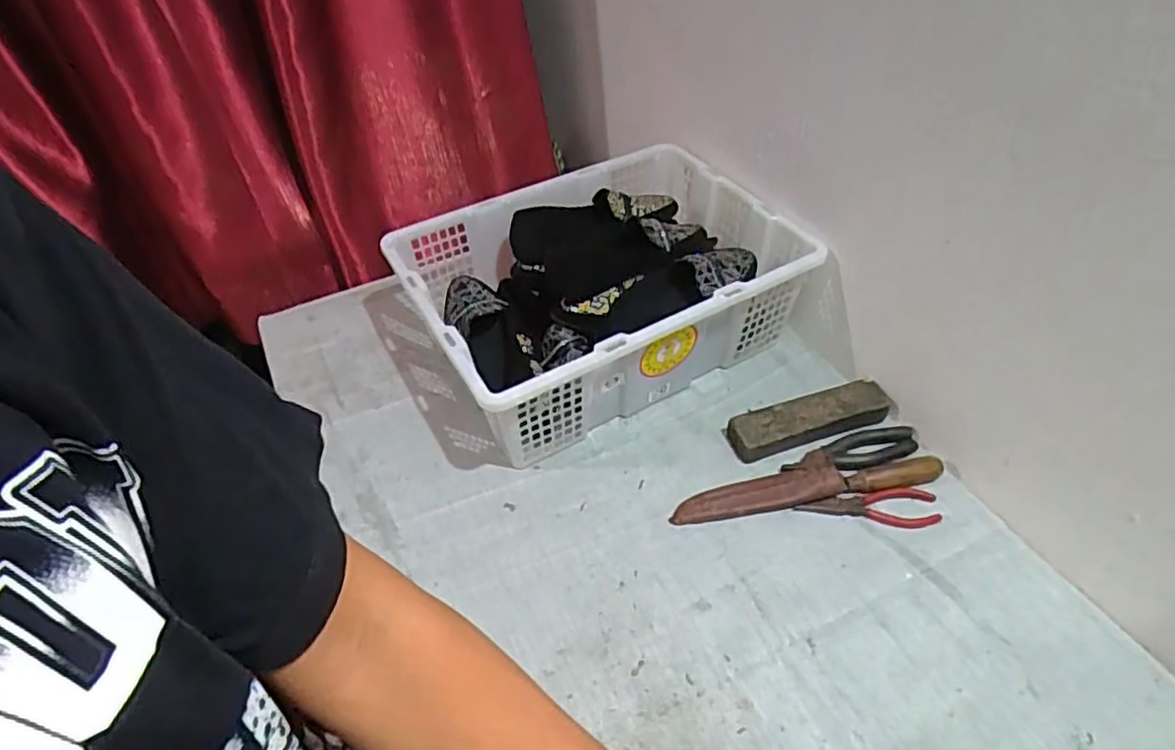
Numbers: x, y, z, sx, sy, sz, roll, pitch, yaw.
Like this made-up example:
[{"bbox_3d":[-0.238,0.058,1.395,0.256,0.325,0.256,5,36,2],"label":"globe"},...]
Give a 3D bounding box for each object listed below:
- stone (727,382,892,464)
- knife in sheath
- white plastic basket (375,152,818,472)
[{"bbox_3d":[0.271,0.053,0.812,0.195,0.031,0.051,-14,47,-10],"label":"stone"},{"bbox_3d":[0.248,0.127,0.760,0.306,0.017,0.038,-9,47,-5],"label":"knife in sheath"},{"bbox_3d":[0.018,-0.115,0.900,0.465,0.164,0.356,-24,50,-19],"label":"white plastic basket"}]

